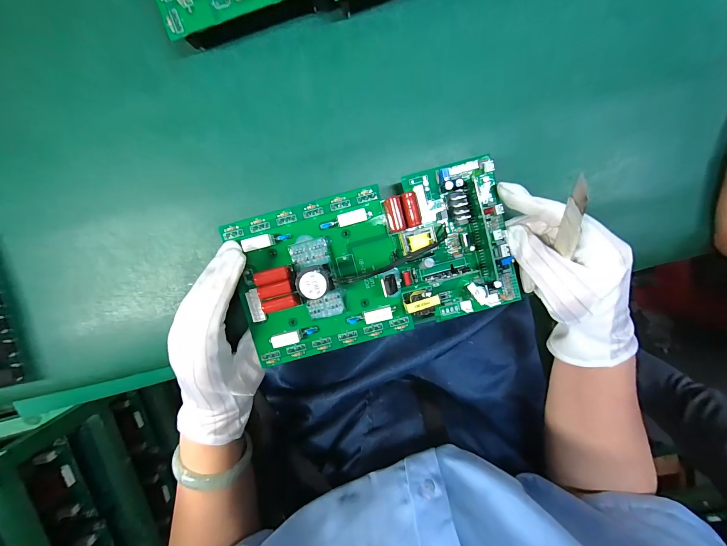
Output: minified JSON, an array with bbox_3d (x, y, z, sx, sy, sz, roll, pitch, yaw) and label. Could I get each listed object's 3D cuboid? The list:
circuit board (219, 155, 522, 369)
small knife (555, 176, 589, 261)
[{"bbox_3d":[0.009,-0.006,0.245,0.221,0.033,0.123,-15,97,1],"label":"circuit board"},{"bbox_3d":[0.141,-0.035,0.205,0.004,0.017,0.064,-12,141,10],"label":"small knife"}]

